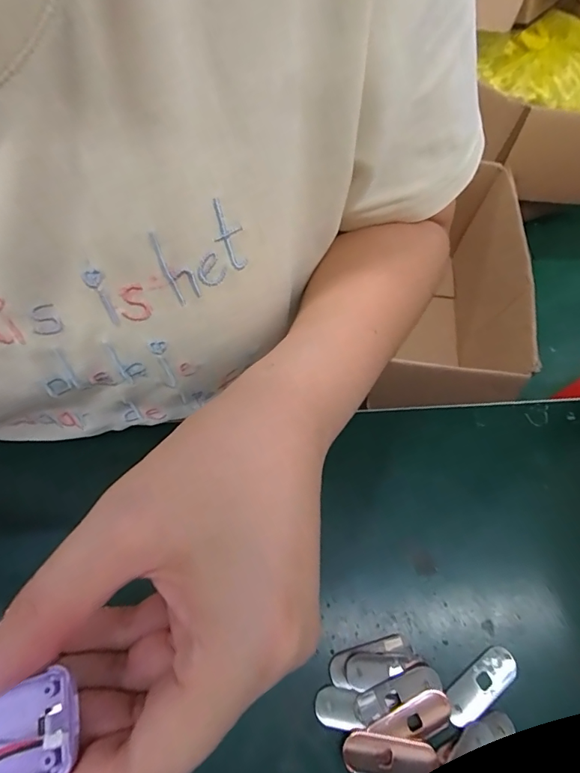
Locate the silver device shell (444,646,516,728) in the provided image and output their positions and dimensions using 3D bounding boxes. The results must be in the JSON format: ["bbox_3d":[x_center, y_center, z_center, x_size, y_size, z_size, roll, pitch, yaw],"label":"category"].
[{"bbox_3d":[0.109,0.171,0.249,0.049,0.004,0.020,-34,73,-15],"label":"silver device shell"}]

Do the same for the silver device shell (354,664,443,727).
[{"bbox_3d":[0.060,0.171,0.245,0.050,0.004,0.015,-19,69,-10],"label":"silver device shell"}]

